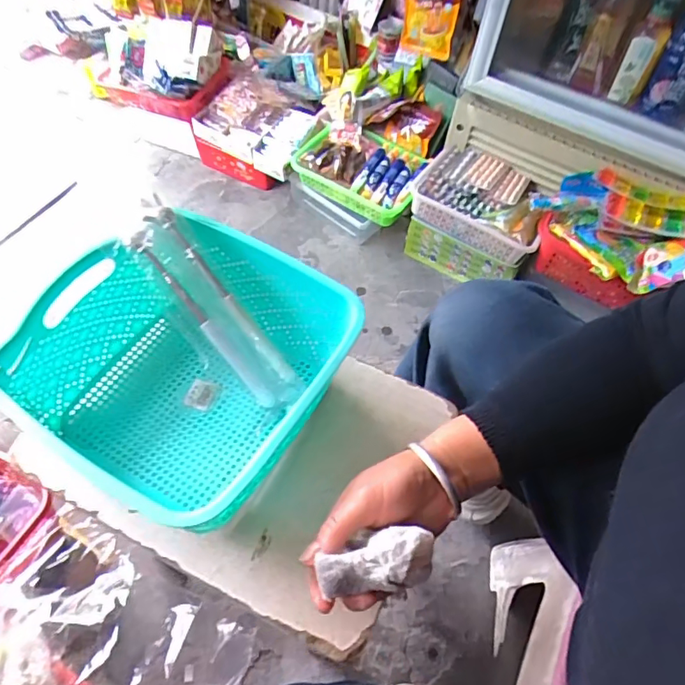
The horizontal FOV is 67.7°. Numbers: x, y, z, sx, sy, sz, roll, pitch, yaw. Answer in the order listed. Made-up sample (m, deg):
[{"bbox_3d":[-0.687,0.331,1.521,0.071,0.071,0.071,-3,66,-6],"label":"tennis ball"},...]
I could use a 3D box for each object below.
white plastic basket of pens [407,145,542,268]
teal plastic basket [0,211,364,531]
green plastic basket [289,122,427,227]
[{"bbox_3d":[0.287,-0.289,1.042,0.264,0.081,0.186,28,61,13],"label":"white plastic basket of pens"},{"bbox_3d":[-0.130,0.008,0.426,0.190,0.109,0.204,26,60,12],"label":"teal plastic basket"},{"bbox_3d":[0.035,-0.380,1.131,0.276,0.070,0.176,22,59,10],"label":"green plastic basket"}]

